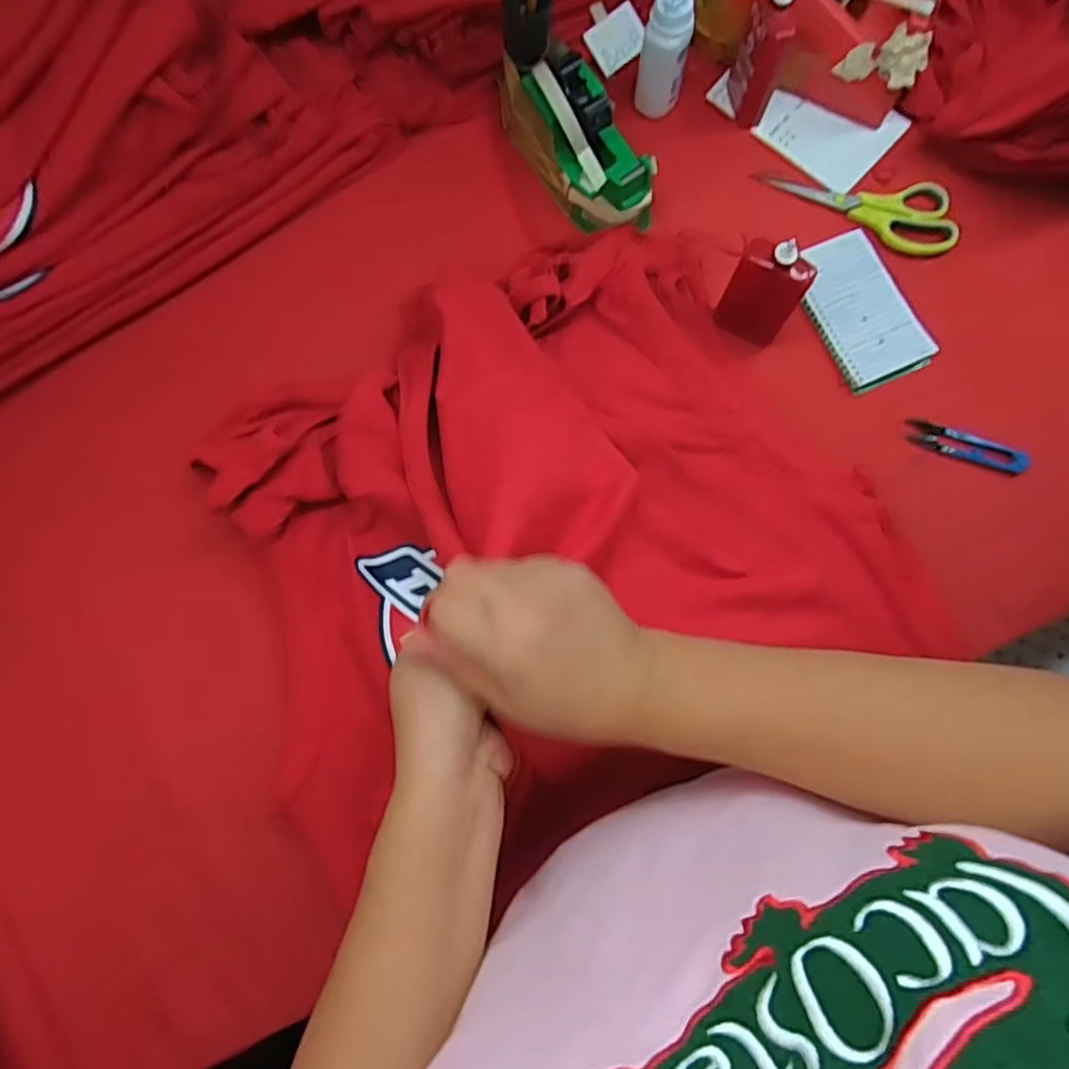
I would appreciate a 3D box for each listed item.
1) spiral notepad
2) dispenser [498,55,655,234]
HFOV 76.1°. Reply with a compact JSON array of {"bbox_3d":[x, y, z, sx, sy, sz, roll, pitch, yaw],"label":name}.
[{"bbox_3d":[0.290,-0.203,0.608,0.085,0.013,0.145,-19,76,-4],"label":"spiral notepad"},{"bbox_3d":[0.039,-0.348,0.600,0.069,0.089,0.169,-33,77,-7],"label":"dispenser"}]

